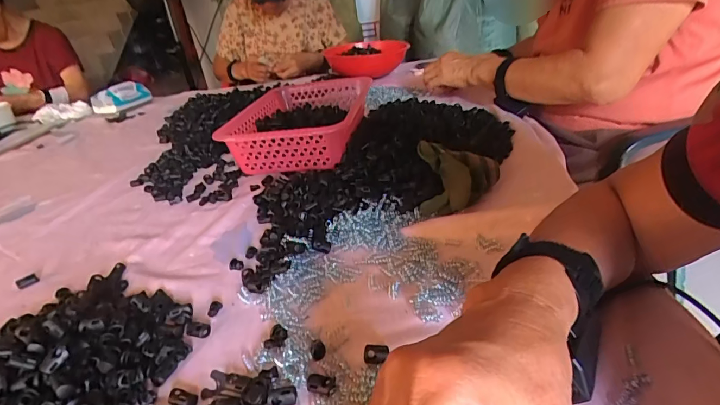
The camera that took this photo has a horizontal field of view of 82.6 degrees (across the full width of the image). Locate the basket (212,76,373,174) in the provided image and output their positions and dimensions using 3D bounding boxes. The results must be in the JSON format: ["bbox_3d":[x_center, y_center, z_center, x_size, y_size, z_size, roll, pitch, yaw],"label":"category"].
[{"bbox_3d":[-0.097,-0.153,0.744,0.206,0.071,0.331,0,29,11],"label":"basket"}]

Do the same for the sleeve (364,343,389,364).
[{"bbox_3d":[0.012,0.117,0.316,0.019,0.010,0.011,-4,29,8],"label":"sleeve"}]

